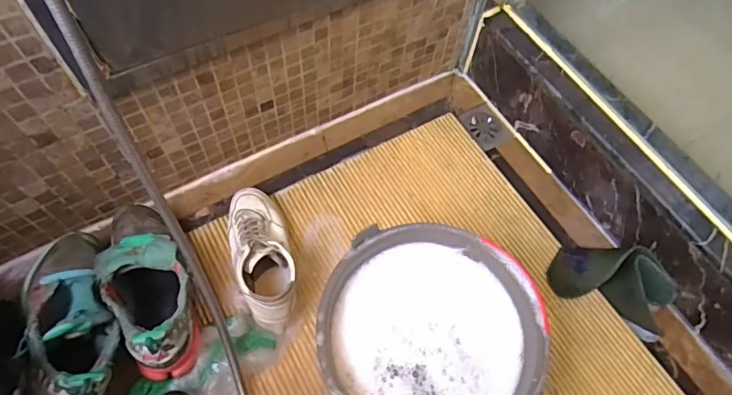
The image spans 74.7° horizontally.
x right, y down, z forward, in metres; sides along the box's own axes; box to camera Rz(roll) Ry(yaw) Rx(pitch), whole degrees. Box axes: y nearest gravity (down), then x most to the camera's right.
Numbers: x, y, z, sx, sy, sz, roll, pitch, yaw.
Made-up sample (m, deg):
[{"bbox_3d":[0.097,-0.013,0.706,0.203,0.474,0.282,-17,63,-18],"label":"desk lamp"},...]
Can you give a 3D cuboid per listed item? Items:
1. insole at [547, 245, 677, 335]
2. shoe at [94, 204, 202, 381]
[{"bbox_3d":[0.407,0.132,0.790,0.184,0.056,0.115,25,63,9],"label":"insole"},{"bbox_3d":[-0.318,0.111,0.689,0.109,0.111,0.281,-26,67,-17],"label":"shoe"}]

